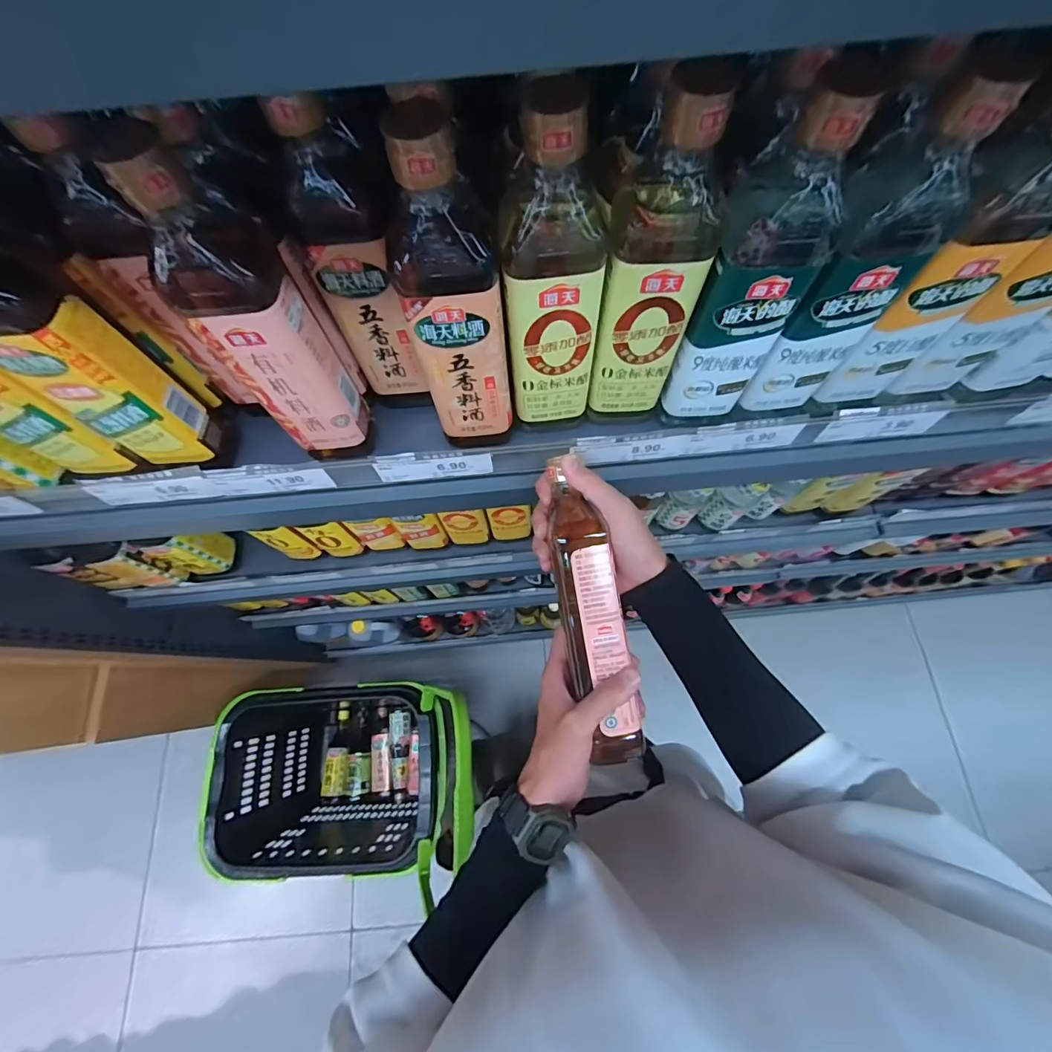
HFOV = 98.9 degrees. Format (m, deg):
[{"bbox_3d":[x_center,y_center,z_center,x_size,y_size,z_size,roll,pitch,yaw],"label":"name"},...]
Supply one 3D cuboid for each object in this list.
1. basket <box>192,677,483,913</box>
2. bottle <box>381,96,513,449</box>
[{"bbox_3d":[-0.470,0.617,1.162,0.532,0.369,0.397,-9,72,-2],"label":"basket"},{"bbox_3d":[-0.051,-0.138,0.312,0.068,0.230,0.062,-10,72,-2],"label":"bottle"}]

